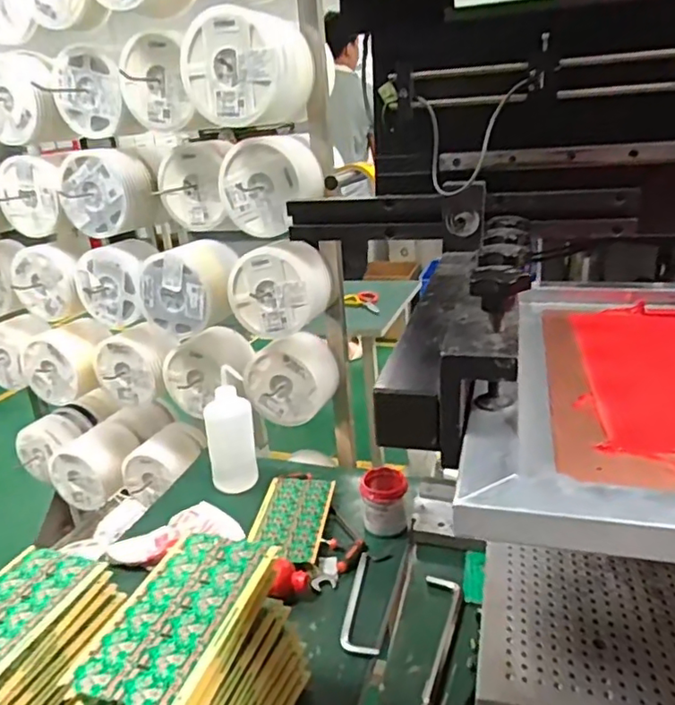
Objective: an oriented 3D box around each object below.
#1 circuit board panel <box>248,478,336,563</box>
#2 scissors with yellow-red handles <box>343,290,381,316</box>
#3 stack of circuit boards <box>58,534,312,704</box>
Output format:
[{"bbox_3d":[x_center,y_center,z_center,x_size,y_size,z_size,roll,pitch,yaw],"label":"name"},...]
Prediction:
[{"bbox_3d":[-0.063,0.231,0.817,0.096,0.009,0.174,2,22,9],"label":"circuit board panel"},{"bbox_3d":[0.077,-0.154,1.690,0.127,0.063,0.008,19,-9,31],"label":"scissors with yellow-red handles"},{"bbox_3d":[-0.118,0.288,0.507,0.105,0.177,0.189,4,24,24],"label":"stack of circuit boards"}]

